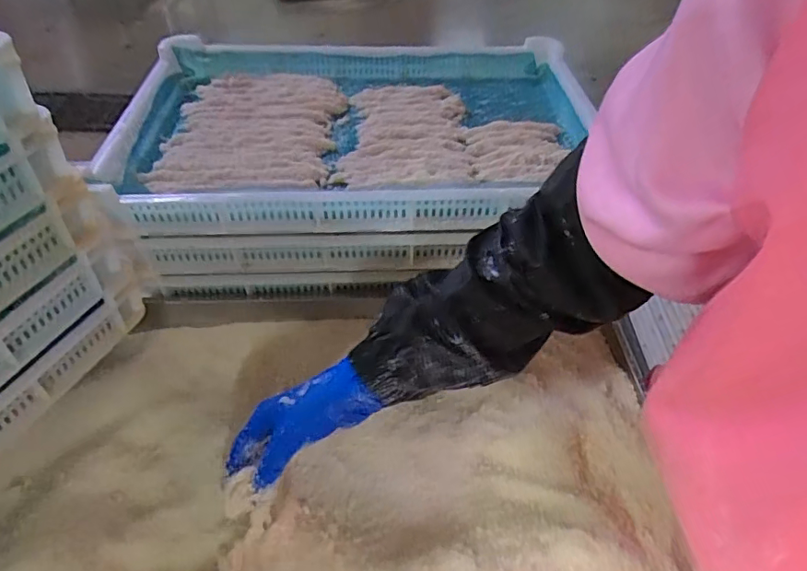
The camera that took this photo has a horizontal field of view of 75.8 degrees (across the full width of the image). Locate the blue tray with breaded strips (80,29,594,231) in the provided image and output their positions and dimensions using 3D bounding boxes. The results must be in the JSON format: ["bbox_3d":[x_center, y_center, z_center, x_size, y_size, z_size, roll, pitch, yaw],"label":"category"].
[{"bbox_3d":[-0.051,-0.209,0.683,0.573,0.060,0.384,-2,45,-3],"label":"blue tray with breaded strips"}]

